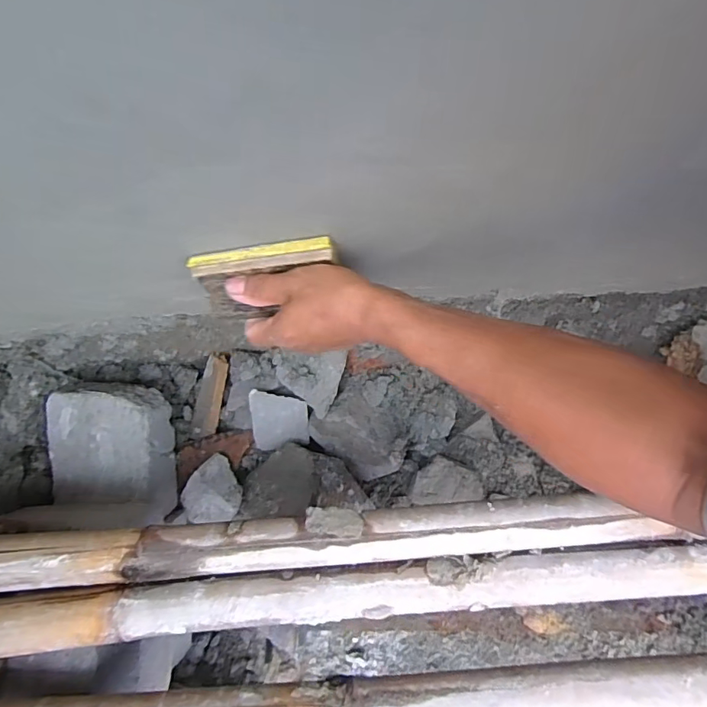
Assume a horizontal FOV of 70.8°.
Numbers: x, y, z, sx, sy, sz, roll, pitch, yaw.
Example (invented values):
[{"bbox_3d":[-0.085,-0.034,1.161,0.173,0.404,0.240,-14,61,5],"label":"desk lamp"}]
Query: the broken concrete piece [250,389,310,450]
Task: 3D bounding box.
[{"bbox_3d":[-0.099,0.093,0.679,0.075,0.098,0.012,-1,36,-5],"label":"broken concrete piece"}]

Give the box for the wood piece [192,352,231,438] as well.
[{"bbox_3d":[-0.208,0.060,0.726,0.042,0.016,0.121,15,93,6],"label":"wood piece"}]

